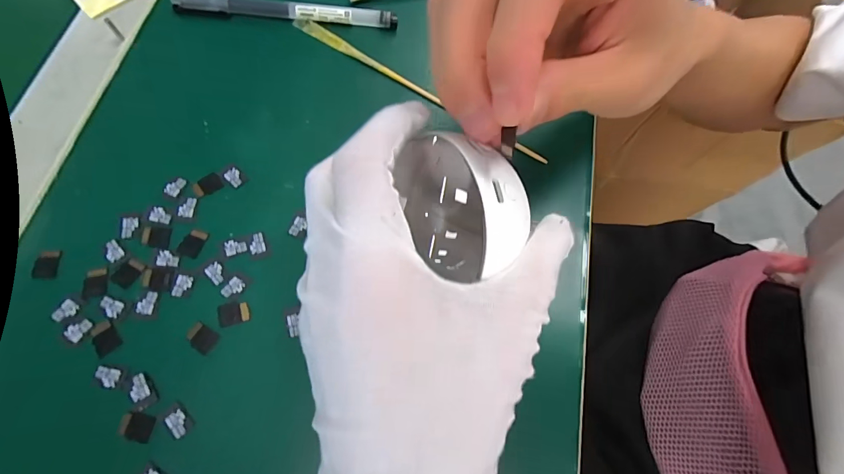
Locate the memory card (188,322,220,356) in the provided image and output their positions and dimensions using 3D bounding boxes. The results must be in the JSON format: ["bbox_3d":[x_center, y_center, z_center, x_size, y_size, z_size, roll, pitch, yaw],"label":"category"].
[{"bbox_3d":[-0.110,0.051,0.194,0.015,0.004,0.011,33,73,4],"label":"memory card"}]

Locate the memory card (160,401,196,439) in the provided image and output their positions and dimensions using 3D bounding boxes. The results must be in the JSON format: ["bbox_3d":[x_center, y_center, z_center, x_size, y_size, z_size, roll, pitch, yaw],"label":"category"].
[{"bbox_3d":[-0.114,0.086,0.181,0.014,0.004,0.011,41,68,12],"label":"memory card"}]

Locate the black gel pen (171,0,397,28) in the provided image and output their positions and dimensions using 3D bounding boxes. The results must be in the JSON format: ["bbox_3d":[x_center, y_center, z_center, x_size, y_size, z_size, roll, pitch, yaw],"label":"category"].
[{"bbox_3d":[-0.091,-0.153,0.259,0.144,0.012,0.010,3,71,-4],"label":"black gel pen"}]

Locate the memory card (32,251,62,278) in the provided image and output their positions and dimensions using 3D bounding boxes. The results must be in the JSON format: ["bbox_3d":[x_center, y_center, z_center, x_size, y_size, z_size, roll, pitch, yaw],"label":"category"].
[{"bbox_3d":[-0.192,0.014,0.199,0.011,0.004,0.014,1,69,-10],"label":"memory card"}]

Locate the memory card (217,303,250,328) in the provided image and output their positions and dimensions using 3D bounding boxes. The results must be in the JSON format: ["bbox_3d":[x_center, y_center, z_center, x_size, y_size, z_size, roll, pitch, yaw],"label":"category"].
[{"bbox_3d":[-0.096,0.039,0.199,0.015,0.004,0.011,-12,74,-8],"label":"memory card"}]

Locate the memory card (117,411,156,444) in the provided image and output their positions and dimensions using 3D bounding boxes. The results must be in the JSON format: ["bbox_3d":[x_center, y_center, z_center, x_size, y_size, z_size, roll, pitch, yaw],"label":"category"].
[{"bbox_3d":[-0.132,0.087,0.179,0.015,0.004,0.011,13,68,-2],"label":"memory card"}]

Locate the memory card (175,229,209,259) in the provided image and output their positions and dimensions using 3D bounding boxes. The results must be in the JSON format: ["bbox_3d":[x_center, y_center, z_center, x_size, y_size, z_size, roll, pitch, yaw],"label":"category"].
[{"bbox_3d":[-0.123,0.003,0.208,0.011,0.004,0.015,21,71,2],"label":"memory card"}]

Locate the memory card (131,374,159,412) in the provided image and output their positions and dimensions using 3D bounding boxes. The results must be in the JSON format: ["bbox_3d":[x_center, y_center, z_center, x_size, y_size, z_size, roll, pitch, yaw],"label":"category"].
[{"bbox_3d":[-0.132,0.073,0.183,0.010,0.004,0.016,-26,76,-20],"label":"memory card"}]

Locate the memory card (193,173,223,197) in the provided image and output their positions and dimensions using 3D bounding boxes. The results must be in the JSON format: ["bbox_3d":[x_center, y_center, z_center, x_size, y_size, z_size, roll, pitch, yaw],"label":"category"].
[{"bbox_3d":[-0.122,-0.030,0.220,0.015,0.004,0.012,-30,79,-13],"label":"memory card"}]

